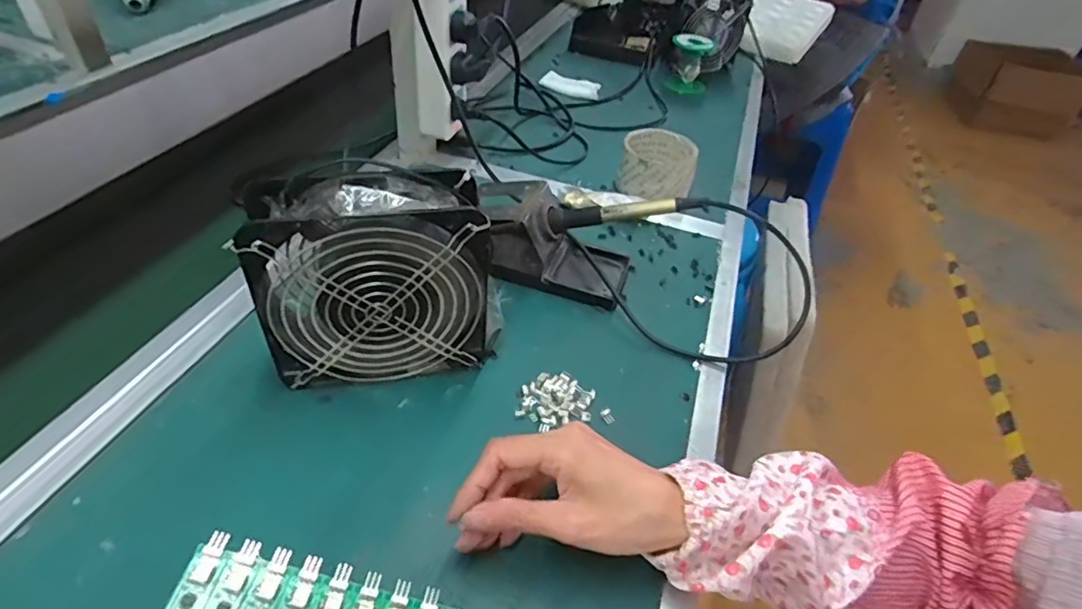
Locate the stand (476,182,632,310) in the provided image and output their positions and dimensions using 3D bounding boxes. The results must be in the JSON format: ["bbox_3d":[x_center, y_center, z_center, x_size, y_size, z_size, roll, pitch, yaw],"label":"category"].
[{"bbox_3d":[0.009,-0.061,0.524,0.148,0.072,0.072,17,44,11],"label":"stand"}]

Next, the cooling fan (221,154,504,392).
[{"bbox_3d":[-0.111,-0.016,0.404,0.156,0.153,0.063,-4,44,-12],"label":"cooling fan"}]

